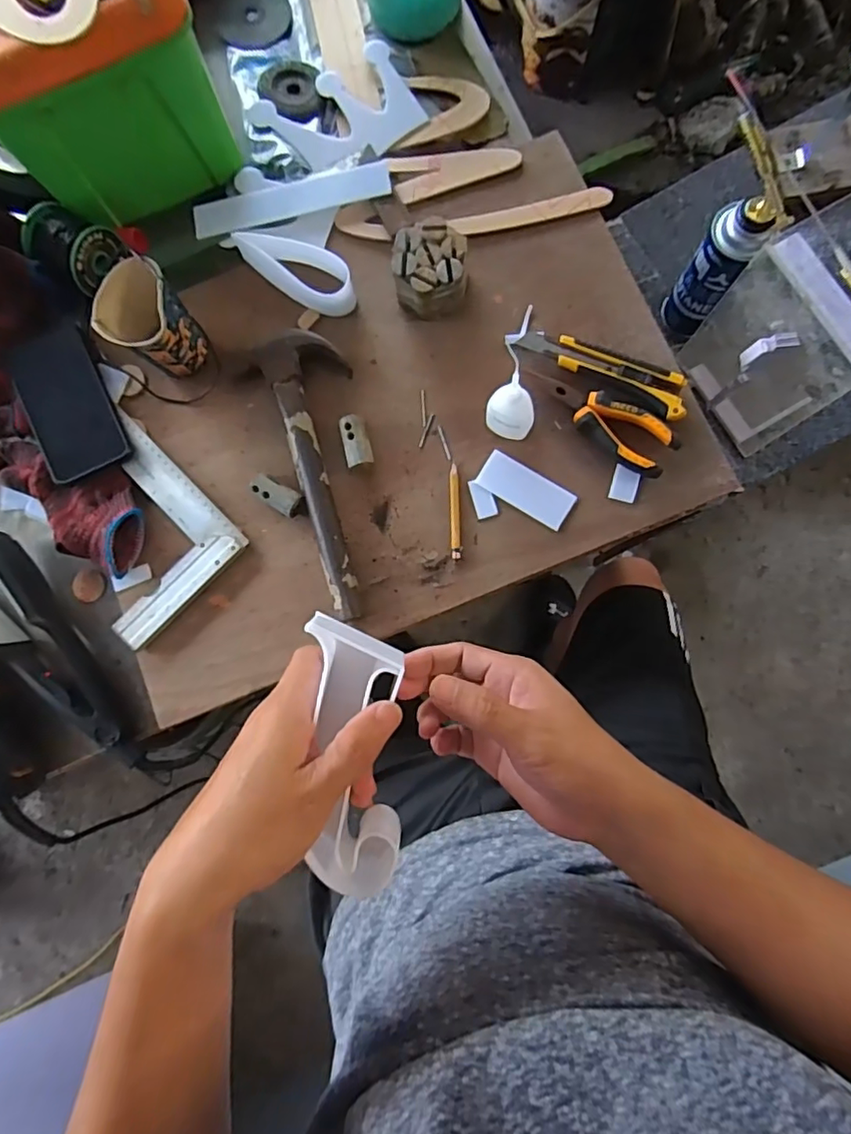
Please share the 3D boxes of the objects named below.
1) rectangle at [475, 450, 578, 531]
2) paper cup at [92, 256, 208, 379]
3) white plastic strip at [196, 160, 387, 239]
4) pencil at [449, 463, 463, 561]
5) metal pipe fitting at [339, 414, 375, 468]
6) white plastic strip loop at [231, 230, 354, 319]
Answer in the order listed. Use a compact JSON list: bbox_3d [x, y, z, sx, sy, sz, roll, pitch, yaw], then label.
[{"bbox_3d":[0.098,-0.075,0.553,0.092,0.004,0.040,32,86,8],"label":"rectangle"},{"bbox_3d":[-0.257,-0.229,0.550,0.079,0.089,0.074,-1,82,5],"label":"paper cup"},{"bbox_3d":[-0.139,-0.386,0.595,0.207,0.007,0.042,-12,83,4],"label":"white plastic strip"},{"bbox_3d":[0.028,-0.054,0.552,0.010,0.004,0.092,-3,82,4],"label":"pencil"},{"bbox_3d":[-0.067,-0.123,0.559,0.025,0.020,0.049,-15,81,3],"label":"metal pipe fitting"},{"bbox_3d":[-0.135,-0.300,0.579,0.131,0.040,0.045,26,85,8],"label":"white plastic strip loop"}]

